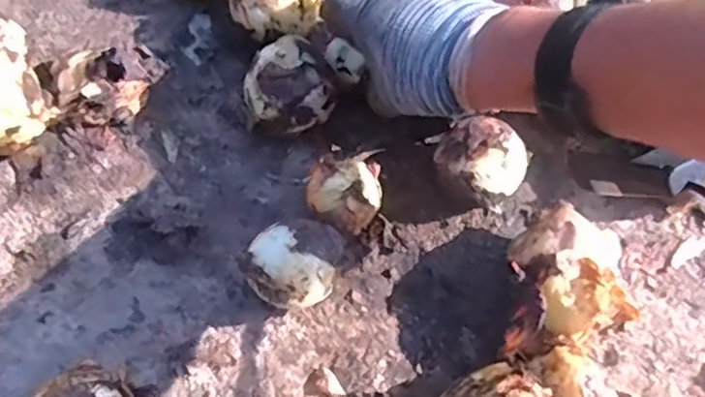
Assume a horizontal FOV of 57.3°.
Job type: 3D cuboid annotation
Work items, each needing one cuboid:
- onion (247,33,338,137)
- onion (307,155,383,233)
[{"bbox_3d":[-0.045,-0.080,0.484,0.064,0.061,0.057,2,65,0],"label":"onion"},{"bbox_3d":[-0.006,0.001,0.455,0.049,0.047,0.048,0,65,-1],"label":"onion"}]

